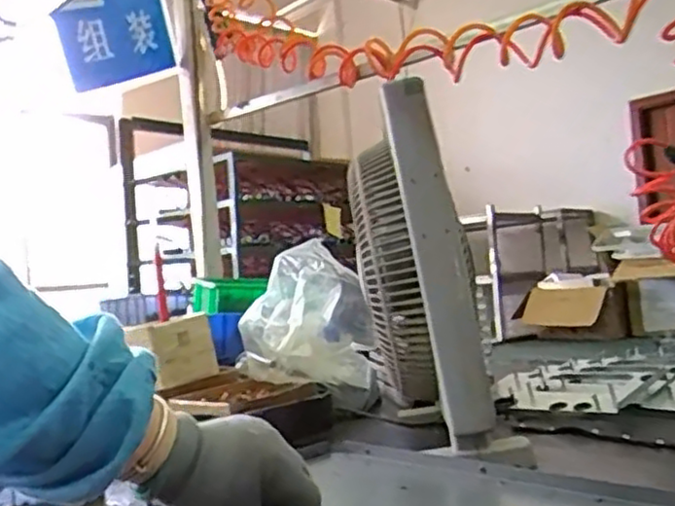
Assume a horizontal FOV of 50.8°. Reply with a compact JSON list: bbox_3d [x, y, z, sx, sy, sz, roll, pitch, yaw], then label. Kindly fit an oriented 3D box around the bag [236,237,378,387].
[{"bbox_3d":[-0.046,0.092,1.061,0.197,0.199,0.127,-3,-2,-8],"label":"bag"}]

